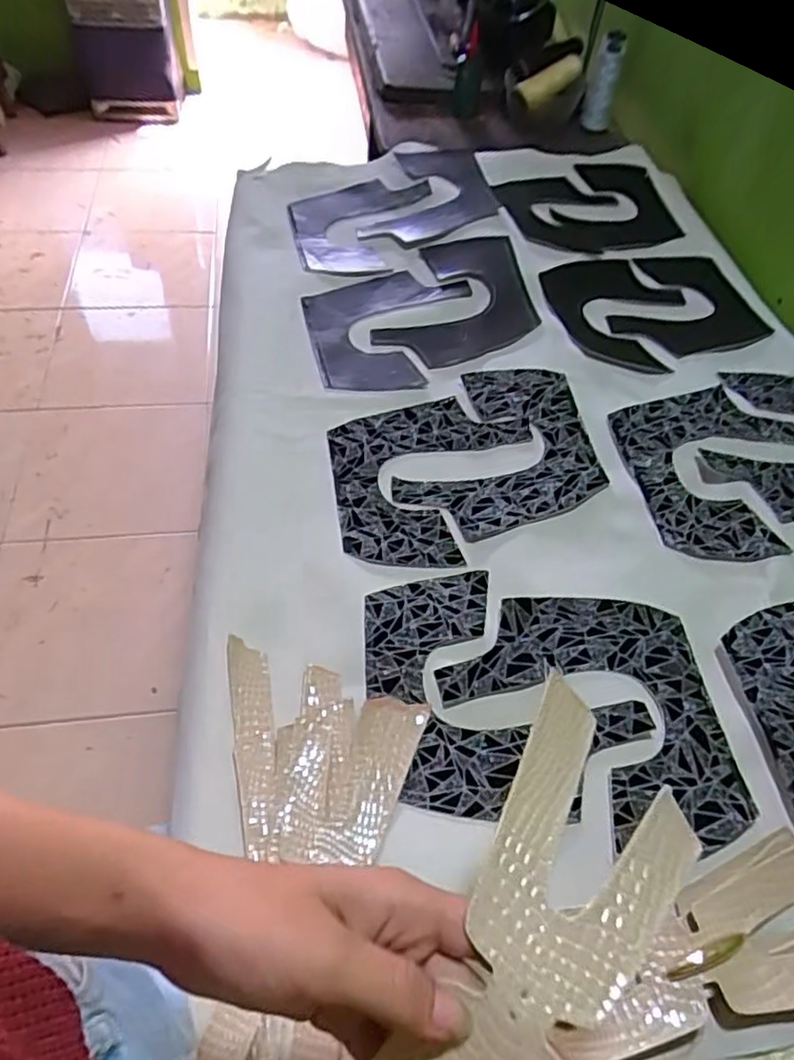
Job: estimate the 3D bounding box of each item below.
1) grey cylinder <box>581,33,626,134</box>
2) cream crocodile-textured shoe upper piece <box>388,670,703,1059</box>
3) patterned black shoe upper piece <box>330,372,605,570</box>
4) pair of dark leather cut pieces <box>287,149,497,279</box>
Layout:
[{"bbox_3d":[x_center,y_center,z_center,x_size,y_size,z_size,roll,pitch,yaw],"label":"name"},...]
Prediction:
[{"bbox_3d":[0.310,-0.672,1.031,0.041,0.124,0.029,18,35,14],"label":"grey cylinder"},{"bbox_3d":[0.037,0.166,0.243,0.073,0.026,0.216,30,69,22],"label":"cream crocodile-textured shoe upper piece"},{"bbox_3d":[0.059,-0.059,0.610,0.228,0.012,0.194,-9,56,-2],"label":"patterned black shoe upper piece"},{"bbox_3d":[-0.009,-0.395,0.836,0.260,0.040,0.185,-26,57,-17],"label":"pair of dark leather cut pieces"}]

